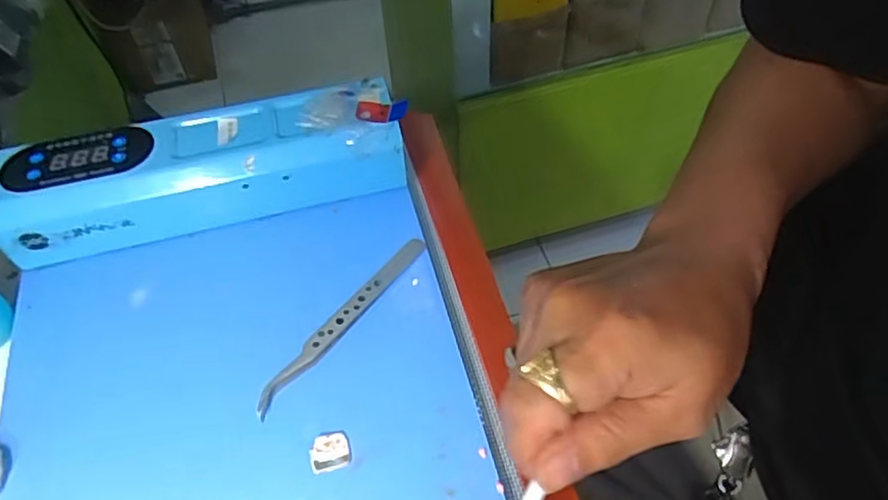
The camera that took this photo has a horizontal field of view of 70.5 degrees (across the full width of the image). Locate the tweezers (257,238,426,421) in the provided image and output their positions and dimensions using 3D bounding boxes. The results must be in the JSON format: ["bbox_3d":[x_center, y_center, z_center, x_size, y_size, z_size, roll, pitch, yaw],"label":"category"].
[{"bbox_3d":[-0.049,0.033,0.308,0.012,0.007,0.118,31,61,22],"label":"tweezers"}]

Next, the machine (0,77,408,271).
[{"bbox_3d":[-0.128,-0.043,0.339,0.204,0.054,0.048,-14,55,-7],"label":"machine"}]

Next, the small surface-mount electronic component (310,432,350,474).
[{"bbox_3d":[-0.050,0.087,0.272,0.016,0.004,0.015,-15,55,-8],"label":"small surface-mount electronic component"}]

